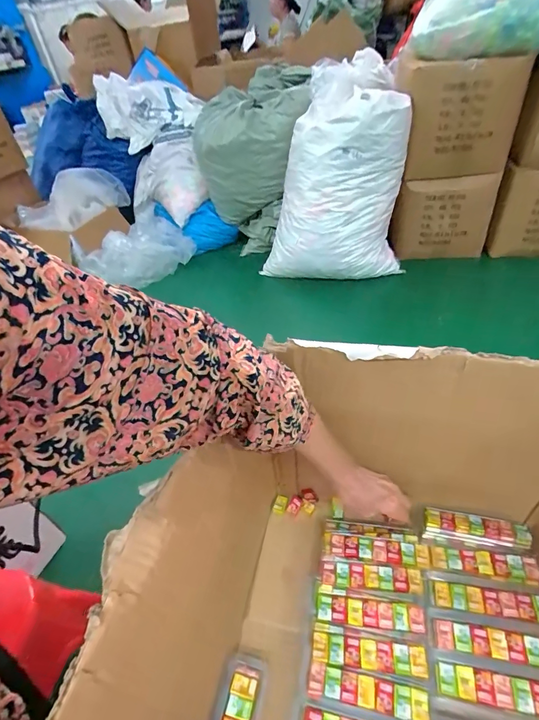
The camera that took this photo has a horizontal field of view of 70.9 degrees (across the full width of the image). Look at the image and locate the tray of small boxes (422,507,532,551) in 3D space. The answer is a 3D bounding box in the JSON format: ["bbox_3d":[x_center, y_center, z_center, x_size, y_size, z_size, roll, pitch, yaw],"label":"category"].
[{"bbox_3d":[0.267,0.218,0.492,0.122,0.019,0.040,4,44,12],"label":"tray of small boxes"}]

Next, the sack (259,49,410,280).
[{"bbox_3d":[0.240,-0.650,1.442,0.543,0.682,0.307,-16,43,-9],"label":"sack"}]

